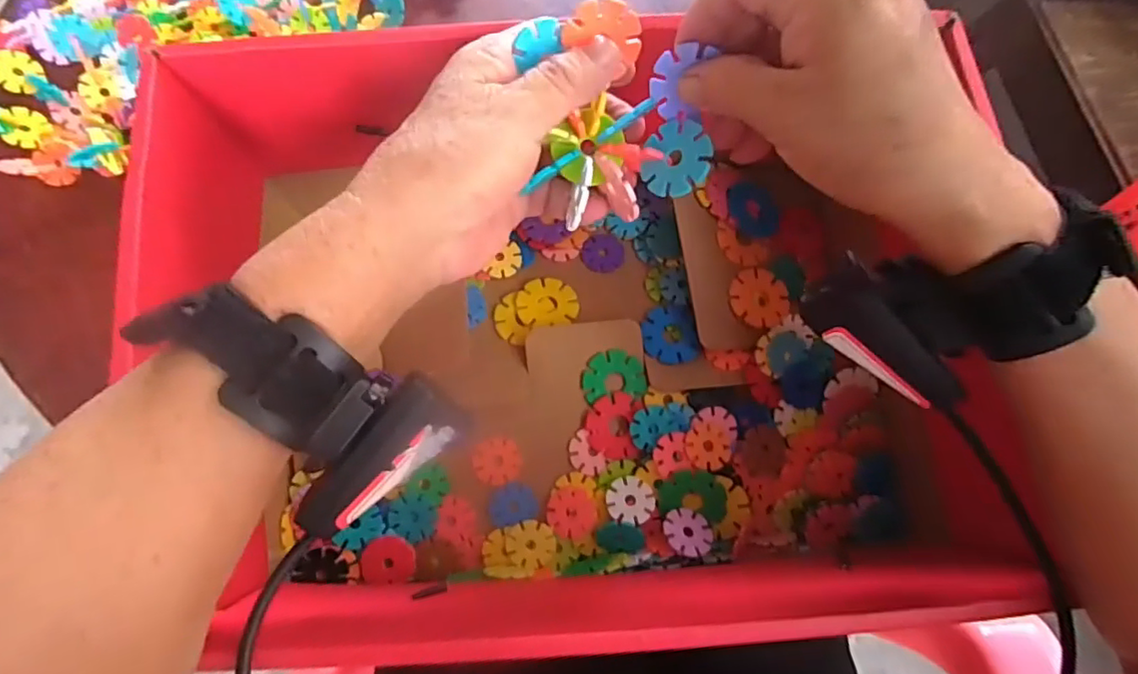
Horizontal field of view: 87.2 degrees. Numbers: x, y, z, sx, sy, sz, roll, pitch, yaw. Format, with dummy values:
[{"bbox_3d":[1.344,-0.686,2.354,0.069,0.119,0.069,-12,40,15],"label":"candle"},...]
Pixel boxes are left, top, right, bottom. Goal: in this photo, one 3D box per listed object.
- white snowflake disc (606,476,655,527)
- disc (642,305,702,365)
[{"bbox_3d":[0.040,0.107,0.389,0.030,0.005,0.030,1,70,-2],"label":"white snowflake disc"},{"bbox_3d":[0.071,-0.002,0.417,0.037,0.006,0.043,-10,65,6],"label":"disc"}]

